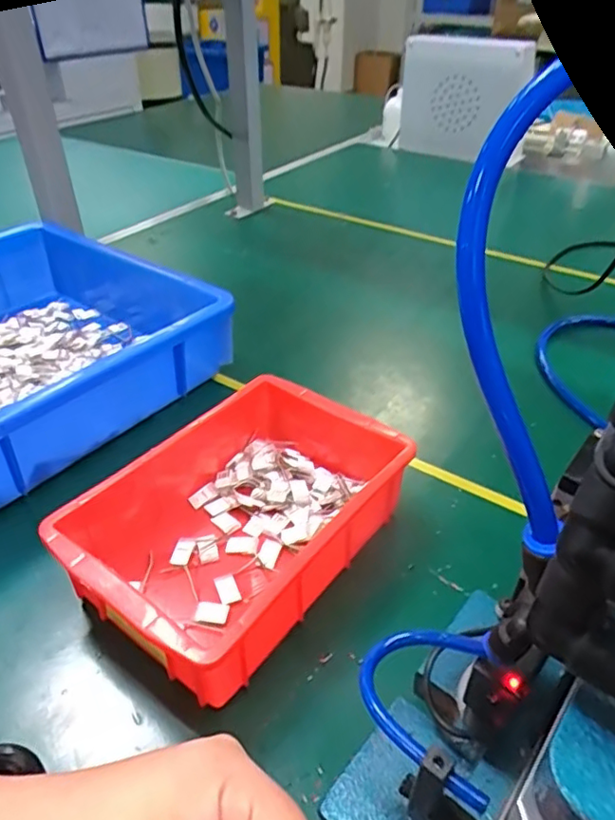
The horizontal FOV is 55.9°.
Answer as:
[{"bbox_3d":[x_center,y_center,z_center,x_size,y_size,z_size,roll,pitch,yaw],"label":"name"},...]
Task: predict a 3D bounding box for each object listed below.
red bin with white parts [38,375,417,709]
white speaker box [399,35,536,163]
[{"bbox_3d":[-0.037,0.061,0.361,0.135,0.058,0.203,26,45,29],"label":"red bin with white parts"},{"bbox_3d":[0.244,-0.490,0.923,0.196,0.169,0.067,20,42,23],"label":"white speaker box"}]

